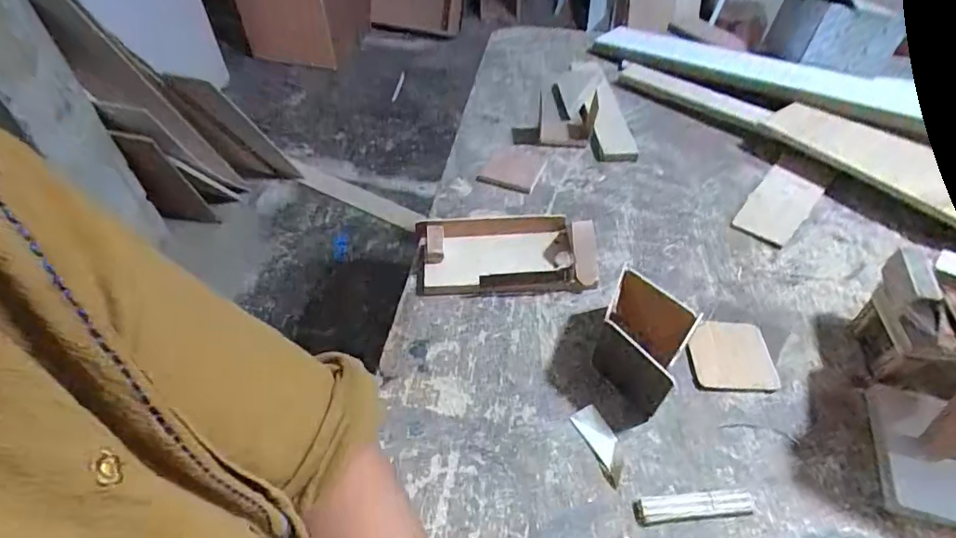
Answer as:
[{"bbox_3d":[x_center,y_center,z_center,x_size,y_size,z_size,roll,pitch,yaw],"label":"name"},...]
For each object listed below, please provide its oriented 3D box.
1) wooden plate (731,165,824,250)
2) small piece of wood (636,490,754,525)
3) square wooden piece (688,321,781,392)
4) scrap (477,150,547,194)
[{"bbox_3d":[0.344,-0.072,0.591,0.060,0.006,0.130,32,56,25],"label":"wooden plate"},{"bbox_3d":[0.155,0.170,0.370,0.086,0.005,0.018,-4,49,-3],"label":"small piece of wood"},{"bbox_3d":[0.219,0.073,0.449,0.071,0.010,0.066,2,49,2],"label":"square wooden piece"},{"bbox_3d":[0.043,-0.122,0.626,0.066,0.015,0.064,15,51,13],"label":"scrap"}]

